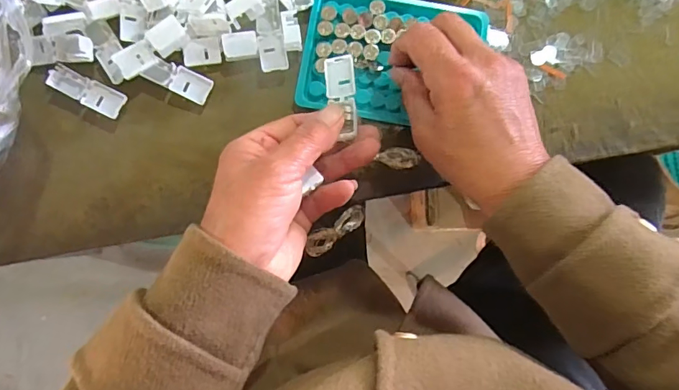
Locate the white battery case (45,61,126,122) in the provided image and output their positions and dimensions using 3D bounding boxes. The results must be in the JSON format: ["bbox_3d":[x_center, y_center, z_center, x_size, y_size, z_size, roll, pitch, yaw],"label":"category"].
[{"bbox_3d":[-0.179,-0.073,0.324,0.052,0.008,0.019,27,86,1],"label":"white battery case"}]

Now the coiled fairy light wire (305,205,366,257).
[{"bbox_3d":[-0.003,0.024,0.327,0.055,0.011,0.019,-34,121,-34],"label":"coiled fairy light wire"}]

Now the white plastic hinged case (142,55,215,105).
[{"bbox_3d":[-0.116,-0.083,0.330,0.048,0.008,0.019,25,86,1],"label":"white plastic hinged case"}]

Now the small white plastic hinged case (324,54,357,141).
[{"bbox_3d":[0.002,-0.066,0.294,0.019,0.007,0.054,-11,75,-2],"label":"small white plastic hinged case"}]

